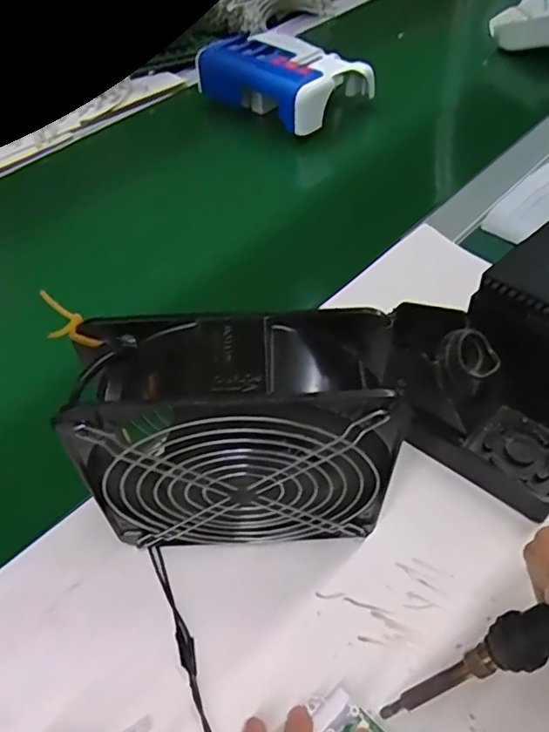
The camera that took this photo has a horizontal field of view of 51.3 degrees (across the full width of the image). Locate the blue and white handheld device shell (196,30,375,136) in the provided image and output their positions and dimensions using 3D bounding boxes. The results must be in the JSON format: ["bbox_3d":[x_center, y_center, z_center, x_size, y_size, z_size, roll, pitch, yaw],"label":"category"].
[{"bbox_3d":[0.008,-0.347,0.692,0.174,0.060,0.113,35,60,27],"label":"blue and white handheld device shell"}]

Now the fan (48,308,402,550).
[{"bbox_3d":[-0.018,0.045,0.300,0.145,0.155,0.060,-3,49,-2],"label":"fan"}]

